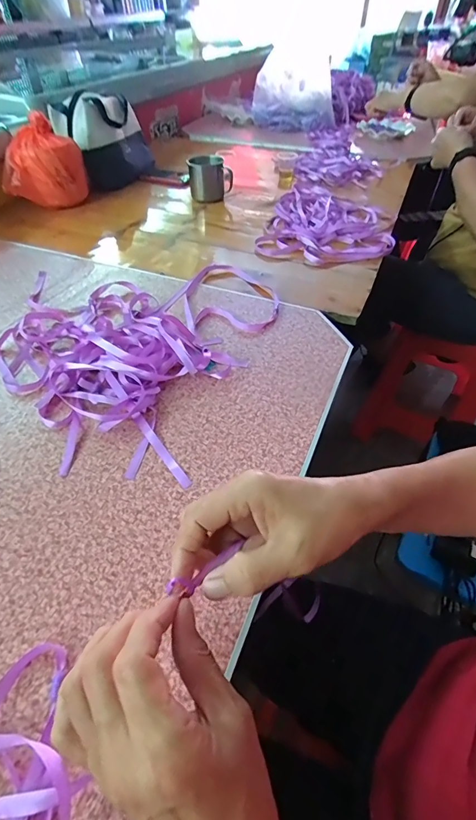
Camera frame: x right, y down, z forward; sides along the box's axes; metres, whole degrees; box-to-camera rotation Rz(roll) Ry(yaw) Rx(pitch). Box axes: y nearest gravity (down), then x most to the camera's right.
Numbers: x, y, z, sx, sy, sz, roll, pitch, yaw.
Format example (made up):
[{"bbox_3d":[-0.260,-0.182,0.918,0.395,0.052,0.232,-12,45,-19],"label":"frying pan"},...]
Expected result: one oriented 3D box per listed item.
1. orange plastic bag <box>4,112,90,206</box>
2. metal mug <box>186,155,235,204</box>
[{"bbox_3d":[-0.421,-0.526,0.837,0.161,0.159,0.095,-8,48,-10],"label":"orange plastic bag"},{"bbox_3d":[-0.060,-0.531,0.896,0.078,0.093,0.082,31,53,24],"label":"metal mug"}]

